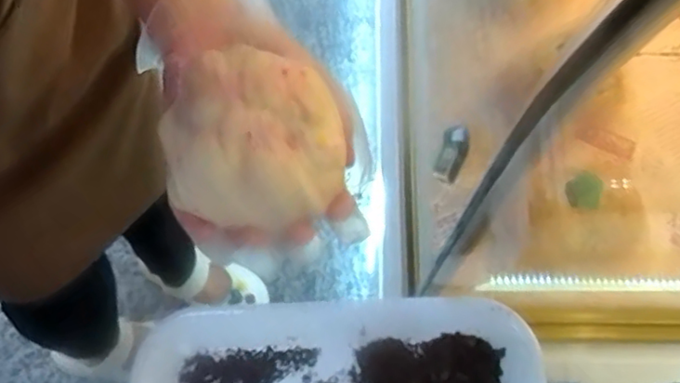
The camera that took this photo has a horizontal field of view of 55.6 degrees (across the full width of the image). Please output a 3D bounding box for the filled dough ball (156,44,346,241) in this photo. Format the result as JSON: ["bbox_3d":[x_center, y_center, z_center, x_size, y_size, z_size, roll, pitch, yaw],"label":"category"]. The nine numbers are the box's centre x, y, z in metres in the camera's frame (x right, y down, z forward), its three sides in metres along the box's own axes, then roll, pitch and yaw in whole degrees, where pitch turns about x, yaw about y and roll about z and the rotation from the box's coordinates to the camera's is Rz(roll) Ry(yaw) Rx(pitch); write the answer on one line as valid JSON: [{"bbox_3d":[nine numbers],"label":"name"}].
[{"bbox_3d":[-0.043,-0.027,0.318,0.087,0.031,0.083,-1,72,2],"label":"filled dough ball"}]

